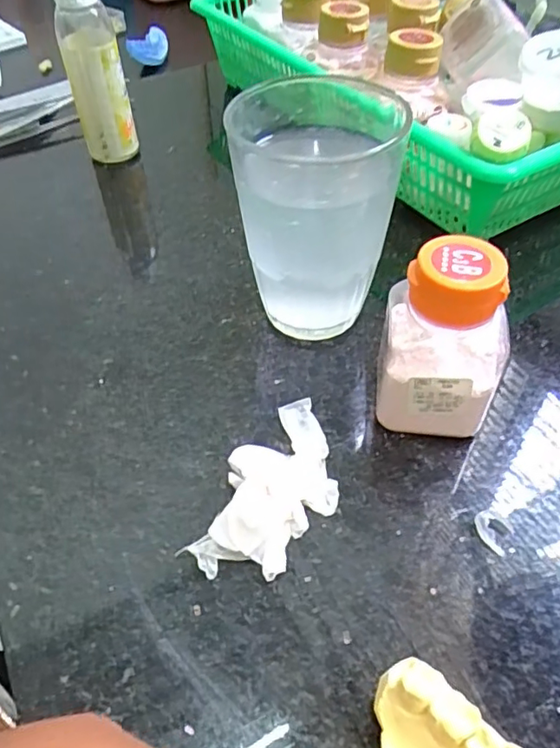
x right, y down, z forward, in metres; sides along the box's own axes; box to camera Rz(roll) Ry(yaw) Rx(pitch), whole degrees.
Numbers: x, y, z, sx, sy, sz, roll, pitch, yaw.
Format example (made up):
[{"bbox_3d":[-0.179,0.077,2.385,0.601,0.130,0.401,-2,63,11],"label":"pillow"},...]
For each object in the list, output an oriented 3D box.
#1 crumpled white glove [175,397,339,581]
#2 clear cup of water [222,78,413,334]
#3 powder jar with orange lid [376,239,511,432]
[{"bbox_3d":[-0.001,0.039,0.209,0.038,0.014,0.076,25,55,23],"label":"crumpled white glove"},{"bbox_3d":[0.015,-0.065,0.243,0.061,0.097,0.065,-2,49,2],"label":"clear cup of water"},{"bbox_3d":[0.060,-0.010,0.210,0.043,0.073,0.033,8,50,10],"label":"powder jar with orange lid"}]

